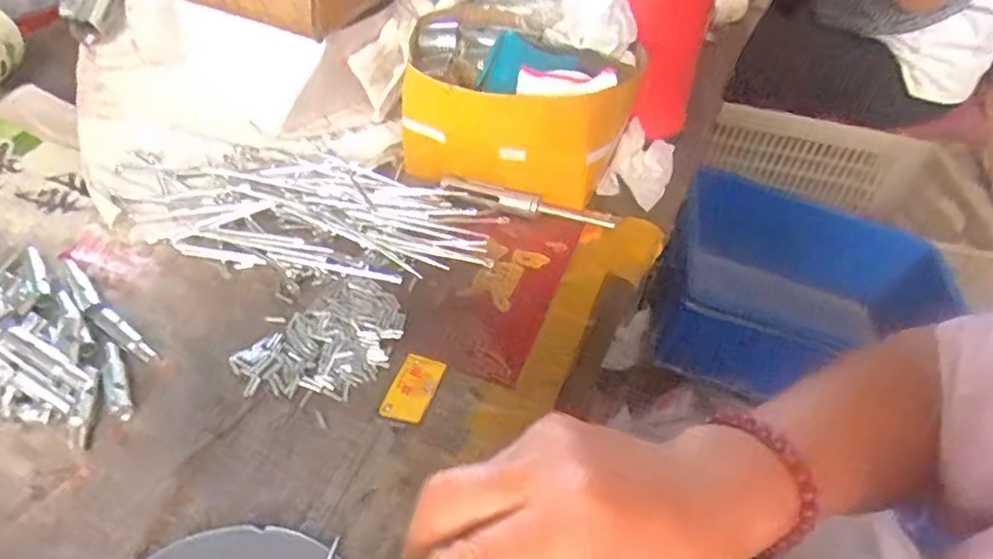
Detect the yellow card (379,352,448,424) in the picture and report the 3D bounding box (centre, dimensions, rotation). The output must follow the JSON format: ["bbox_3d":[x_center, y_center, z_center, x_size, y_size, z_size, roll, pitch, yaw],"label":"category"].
[{"bbox_3d":[-0.047,0.061,0.365,0.025,0.004,0.044,17,45,10],"label":"yellow card"}]

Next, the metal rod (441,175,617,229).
[{"bbox_3d":[0.023,-0.058,0.485,0.134,0.012,0.018,13,44,6],"label":"metal rod"}]

